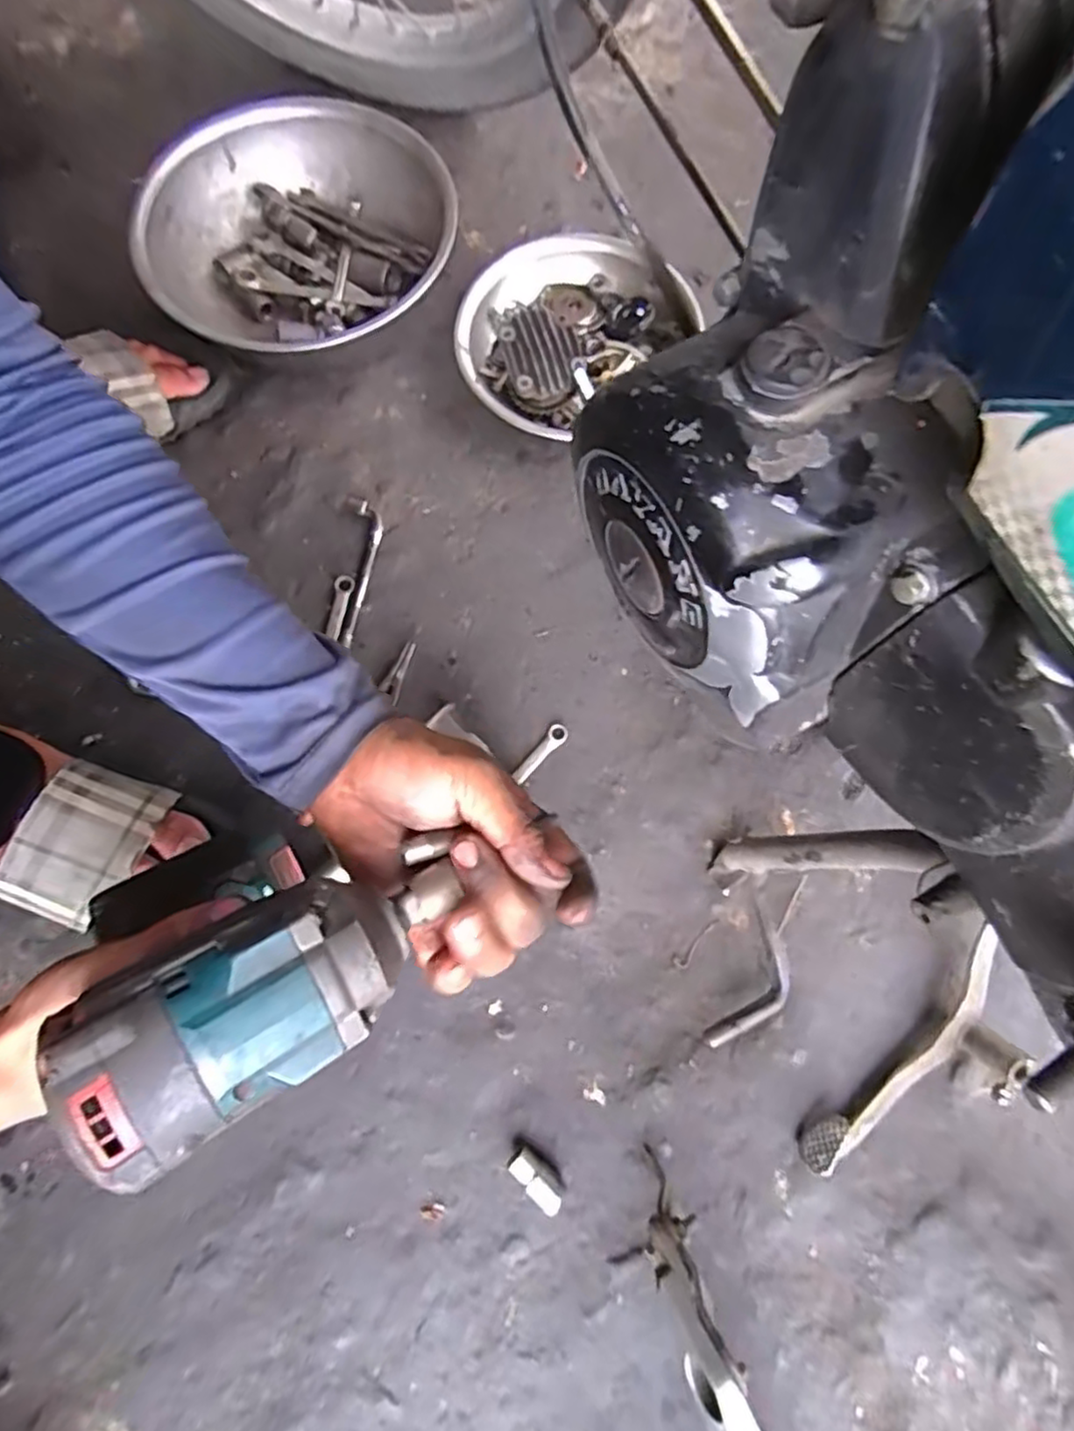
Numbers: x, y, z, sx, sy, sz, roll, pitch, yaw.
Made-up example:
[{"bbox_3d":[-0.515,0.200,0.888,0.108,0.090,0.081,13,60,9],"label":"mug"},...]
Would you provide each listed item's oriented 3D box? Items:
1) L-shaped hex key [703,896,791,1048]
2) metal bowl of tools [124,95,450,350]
[{"bbox_3d":[0.156,0.190,0.481,0.040,0.011,0.103,21,84,4],"label":"L-shaped hex key"},{"bbox_3d":[-0.209,-0.420,0.601,0.256,0.094,0.212,-28,78,-6],"label":"metal bowl of tools"}]

